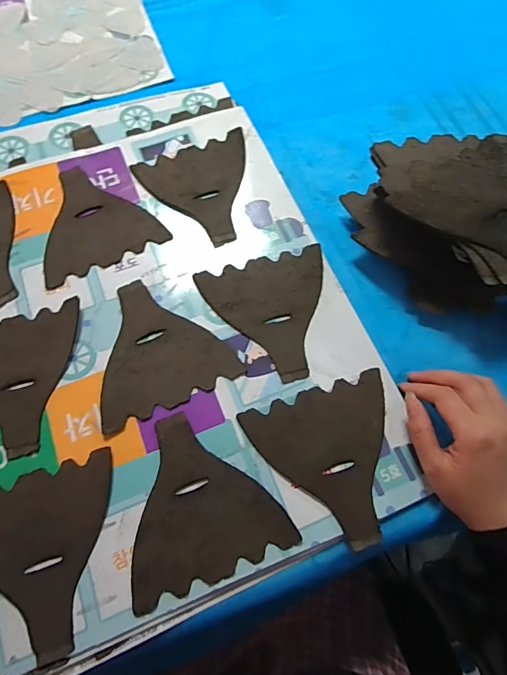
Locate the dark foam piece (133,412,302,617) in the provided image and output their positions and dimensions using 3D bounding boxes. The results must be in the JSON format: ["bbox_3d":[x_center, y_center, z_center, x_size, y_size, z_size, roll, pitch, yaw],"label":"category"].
[{"bbox_3d":[-0.047,0.128,0.340,0.124,0.004,0.129,-18,70,-7],"label":"dark foam piece"}]

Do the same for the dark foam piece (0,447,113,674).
[{"bbox_3d":[-0.163,0.172,0.319,0.121,0.005,0.134,-16,69,-7],"label":"dark foam piece"}]

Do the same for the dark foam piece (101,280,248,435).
[{"bbox_3d":[-0.093,0.003,0.391,0.127,0.004,0.129,-23,70,-9],"label":"dark foam piece"}]

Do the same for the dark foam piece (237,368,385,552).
[{"bbox_3d":[0.071,0.105,0.352,0.125,0.004,0.127,-18,70,-7],"label":"dark foam piece"}]

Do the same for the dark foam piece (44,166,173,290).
[{"bbox_3d":[-0.175,-0.131,0.444,0.126,0.004,0.131,-26,71,-10],"label":"dark foam piece"}]

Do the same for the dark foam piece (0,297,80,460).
[{"bbox_3d":[-0.214,0.039,0.373,0.121,0.006,0.131,-15,69,-6],"label":"dark foam piece"}]

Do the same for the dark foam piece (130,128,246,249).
[{"bbox_3d":[-0.053,-0.159,0.454,0.120,0.007,0.131,-18,72,-8],"label":"dark foam piece"}]

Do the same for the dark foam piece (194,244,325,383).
[{"bbox_3d":[0.019,-0.021,0.406,0.123,0.005,0.130,-12,69,-5],"label":"dark foam piece"}]

